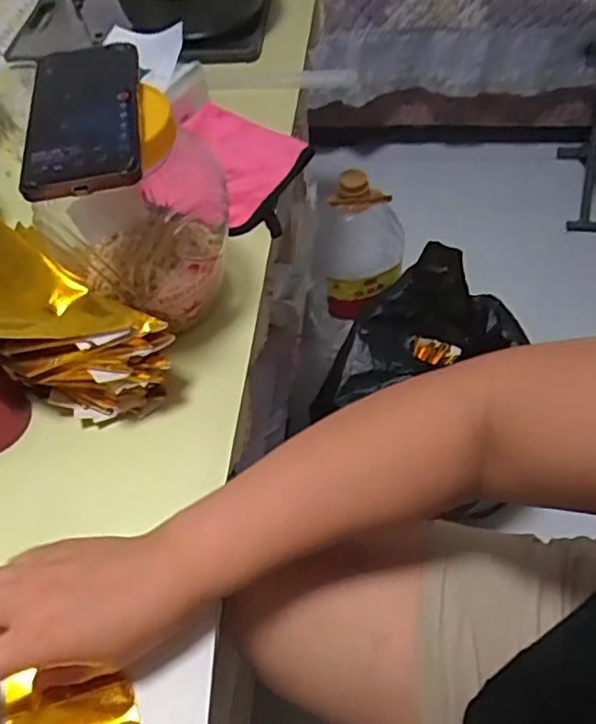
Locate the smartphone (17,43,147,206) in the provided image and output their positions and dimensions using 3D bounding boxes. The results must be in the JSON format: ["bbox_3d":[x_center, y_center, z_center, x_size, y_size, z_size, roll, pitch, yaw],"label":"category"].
[{"bbox_3d":[-0.145,-0.170,0.429,0.075,0.011,0.155,-10,53,-3],"label":"smartphone"}]

